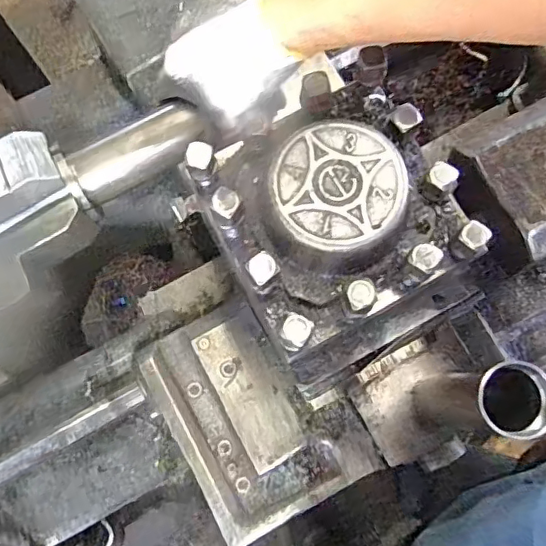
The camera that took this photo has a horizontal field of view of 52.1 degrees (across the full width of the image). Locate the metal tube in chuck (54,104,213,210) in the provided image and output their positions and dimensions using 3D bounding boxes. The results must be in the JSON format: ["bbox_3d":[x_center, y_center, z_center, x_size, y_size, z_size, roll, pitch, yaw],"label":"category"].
[{"bbox_3d":[-0.103,-0.091,0.422,0.106,0.035,0.042,-29,79,-5],"label":"metal tube in chuck"}]

